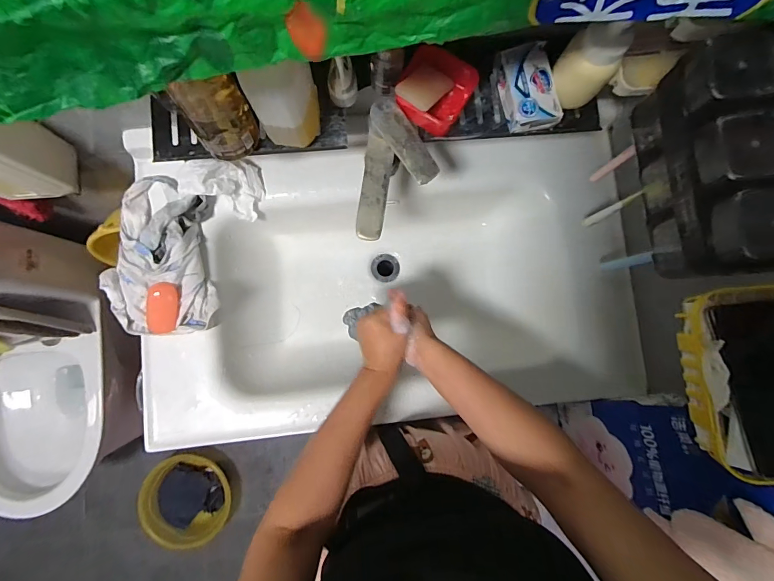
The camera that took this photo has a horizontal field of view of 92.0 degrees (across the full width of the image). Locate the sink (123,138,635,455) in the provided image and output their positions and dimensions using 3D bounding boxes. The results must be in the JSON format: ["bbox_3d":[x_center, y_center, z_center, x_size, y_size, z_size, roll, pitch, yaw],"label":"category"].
[{"bbox_3d":[0.012,-0.030,0.686,0.780,0.173,0.490,-5,86,-4],"label":"sink"}]

